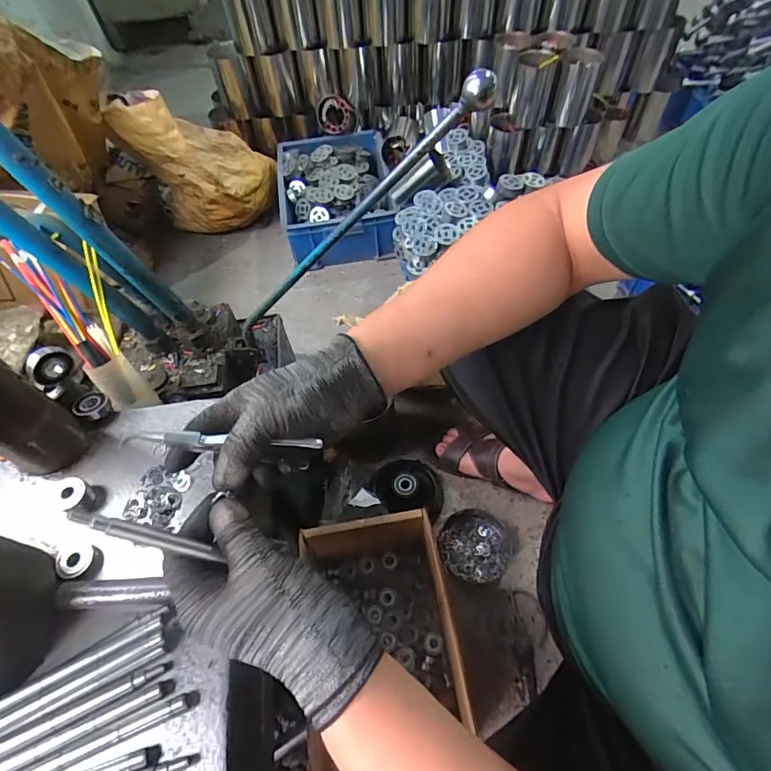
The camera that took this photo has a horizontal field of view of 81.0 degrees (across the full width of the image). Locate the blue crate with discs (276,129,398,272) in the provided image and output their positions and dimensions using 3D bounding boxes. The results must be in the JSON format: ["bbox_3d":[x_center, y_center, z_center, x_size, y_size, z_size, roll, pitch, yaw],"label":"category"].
[{"bbox_3d":[-0.140,-0.541,1.278,0.293,0.155,0.468,-7,57,-2],"label":"blue crate with discs"}]

